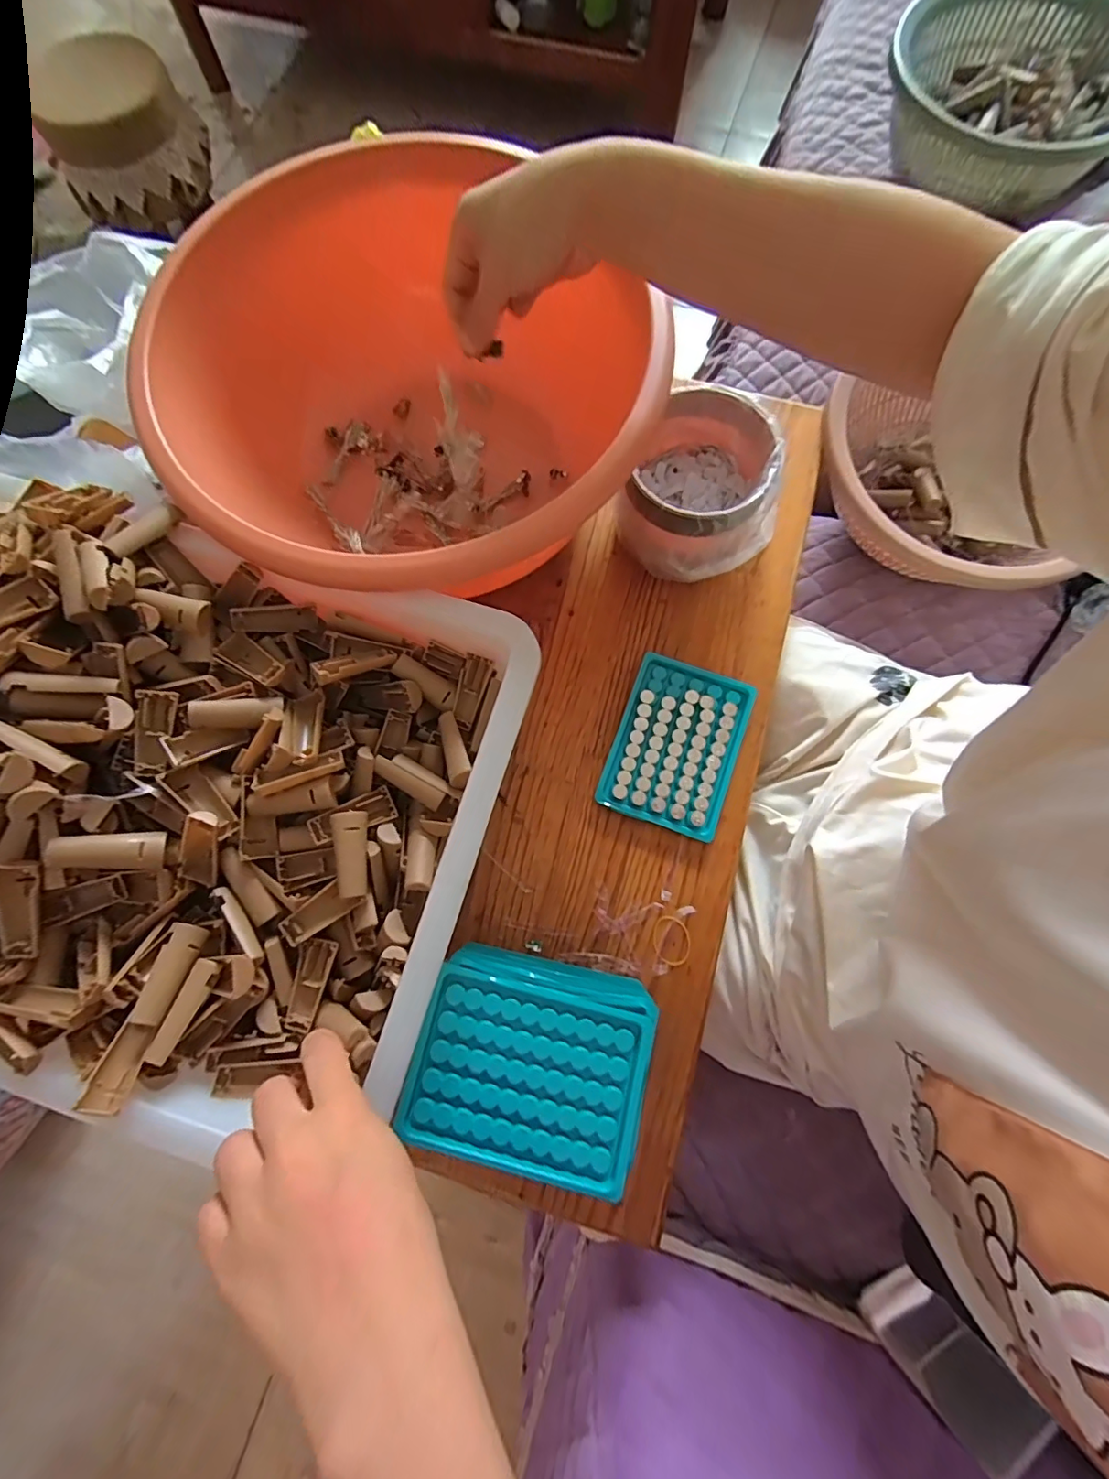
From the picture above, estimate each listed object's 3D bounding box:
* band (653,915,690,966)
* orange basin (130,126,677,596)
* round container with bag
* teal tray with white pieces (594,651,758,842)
[{"bbox_3d":[0.088,0.150,0.389,0.028,0.004,0.033,15,76,4],"label":"band"},{"bbox_3d":[-0.106,-0.242,0.404,0.306,0.154,0.330,0,76,0],"label":"orange basin"},{"bbox_3d":[0.112,-0.201,0.427,0.113,0.088,0.116,0,76,0],"label":"round container with bag"},{"bbox_3d":[0.097,0.004,0.415,0.094,0.017,0.129,20,77,5],"label":"teal tray with white pieces"}]

